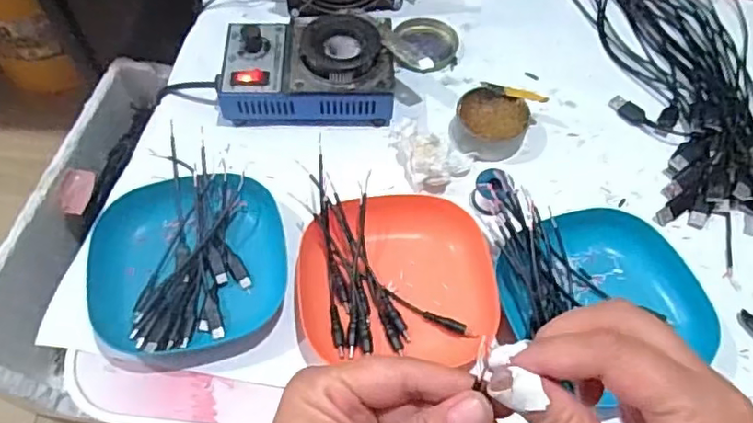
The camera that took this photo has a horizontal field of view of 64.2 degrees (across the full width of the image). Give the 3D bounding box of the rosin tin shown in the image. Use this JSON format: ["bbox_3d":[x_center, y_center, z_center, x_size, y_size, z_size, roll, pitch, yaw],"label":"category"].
[{"bbox_3d":[0.100,-0.075,0.530,0.064,0.027,0.061,1,59,-1],"label":"rosin tin"}]

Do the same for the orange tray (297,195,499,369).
[{"bbox_3d":[0.014,0.047,0.451,0.137,0.034,0.128,0,59,-1],"label":"orange tray"}]

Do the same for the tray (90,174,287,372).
[{"bbox_3d":[-0.138,0.039,0.447,0.134,0.030,0.139,-4,59,-4],"label":"tray"}]

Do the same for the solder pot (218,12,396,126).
[{"bbox_3d":[-0.061,-0.129,0.541,0.153,0.060,0.096,-2,59,-3],"label":"solder pot"}]

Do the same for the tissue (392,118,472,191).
[{"bbox_3d":[0.041,-0.045,0.511,0.073,0.027,0.052,19,60,10],"label":"tissue"}]

